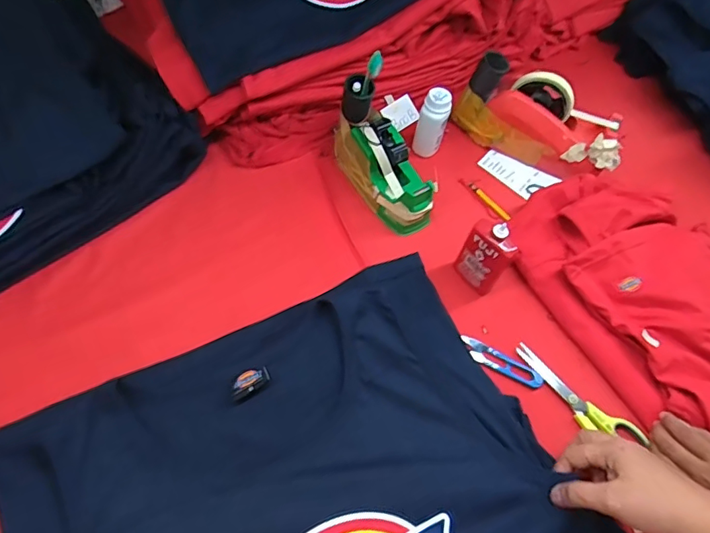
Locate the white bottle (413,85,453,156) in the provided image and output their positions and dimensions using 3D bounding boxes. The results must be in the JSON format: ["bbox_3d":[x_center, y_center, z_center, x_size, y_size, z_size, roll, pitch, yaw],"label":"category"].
[{"bbox_3d":[0.107,-0.200,0.724,0.039,0.101,0.032,12,57,3],"label":"white bottle"}]

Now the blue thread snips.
[{"bbox_3d":[0.173,0.112,0.606,0.101,0.006,0.028,24,58,11],"label":"blue thread snips"}]

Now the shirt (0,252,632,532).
[{"bbox_3d":[-0.045,0.236,0.491,0.496,0.060,0.403,-22,61,-18],"label":"shirt"}]

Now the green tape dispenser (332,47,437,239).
[{"bbox_3d":[0.039,-0.155,0.663,0.067,0.150,0.178,-27,63,-20],"label":"green tape dispenser"}]

